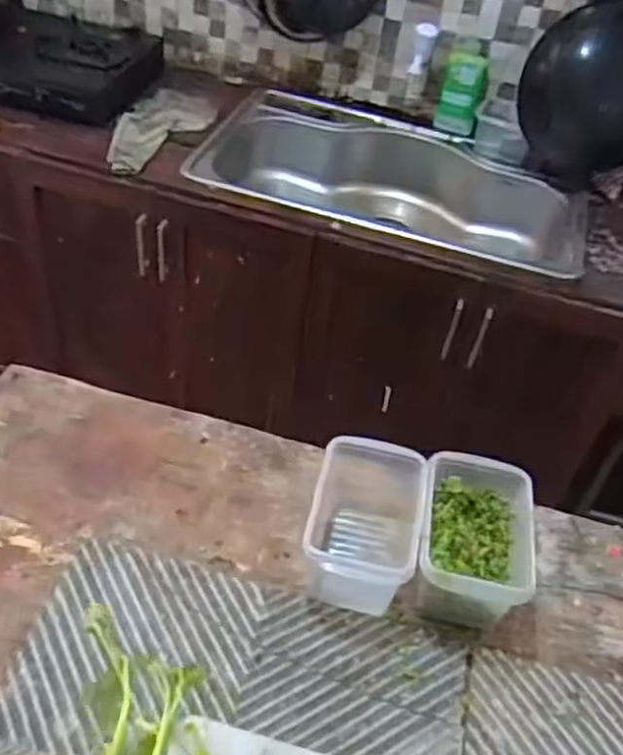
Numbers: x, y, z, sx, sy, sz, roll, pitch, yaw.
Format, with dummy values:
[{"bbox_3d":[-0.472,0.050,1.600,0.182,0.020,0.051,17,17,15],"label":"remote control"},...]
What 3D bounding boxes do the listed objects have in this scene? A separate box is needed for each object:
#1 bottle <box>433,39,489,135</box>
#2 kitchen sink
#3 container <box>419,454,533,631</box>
[{"bbox_3d":[0.348,-0.661,1.665,0.098,0.192,0.050,14,43,6],"label":"bottle"},{"bbox_3d":[0.180,-0.387,1.653,0.815,0.202,0.462,18,44,10],"label":"kitchen sink"},{"bbox_3d":[0.156,0.166,0.725,0.103,0.101,0.153,11,43,4],"label":"container"}]

